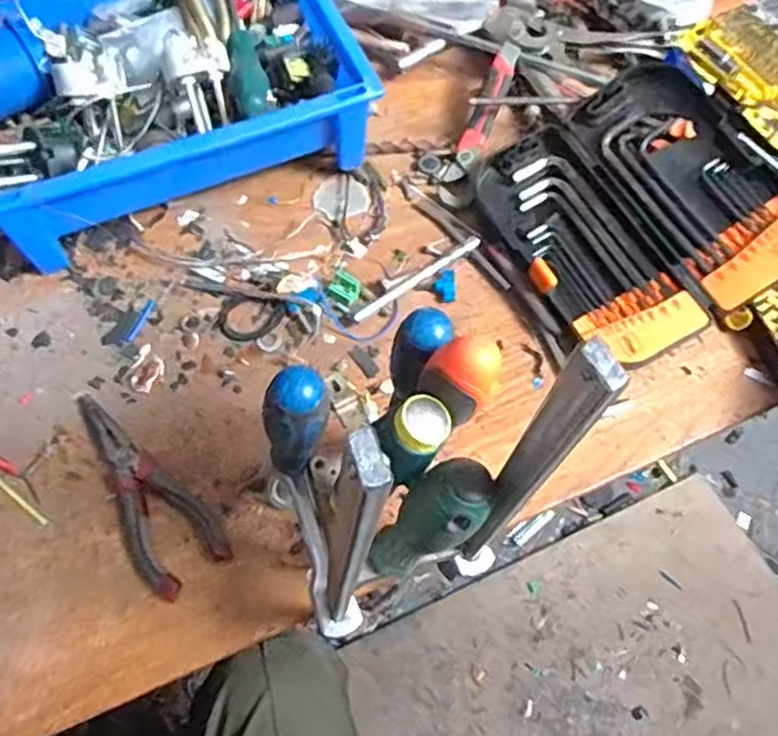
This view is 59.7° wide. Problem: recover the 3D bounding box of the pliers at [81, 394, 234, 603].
[{"bbox_3d":[-0.173,0.080,0.464,0.057,0.014,0.156,-35,70,-19],"label":"pliers"}]

